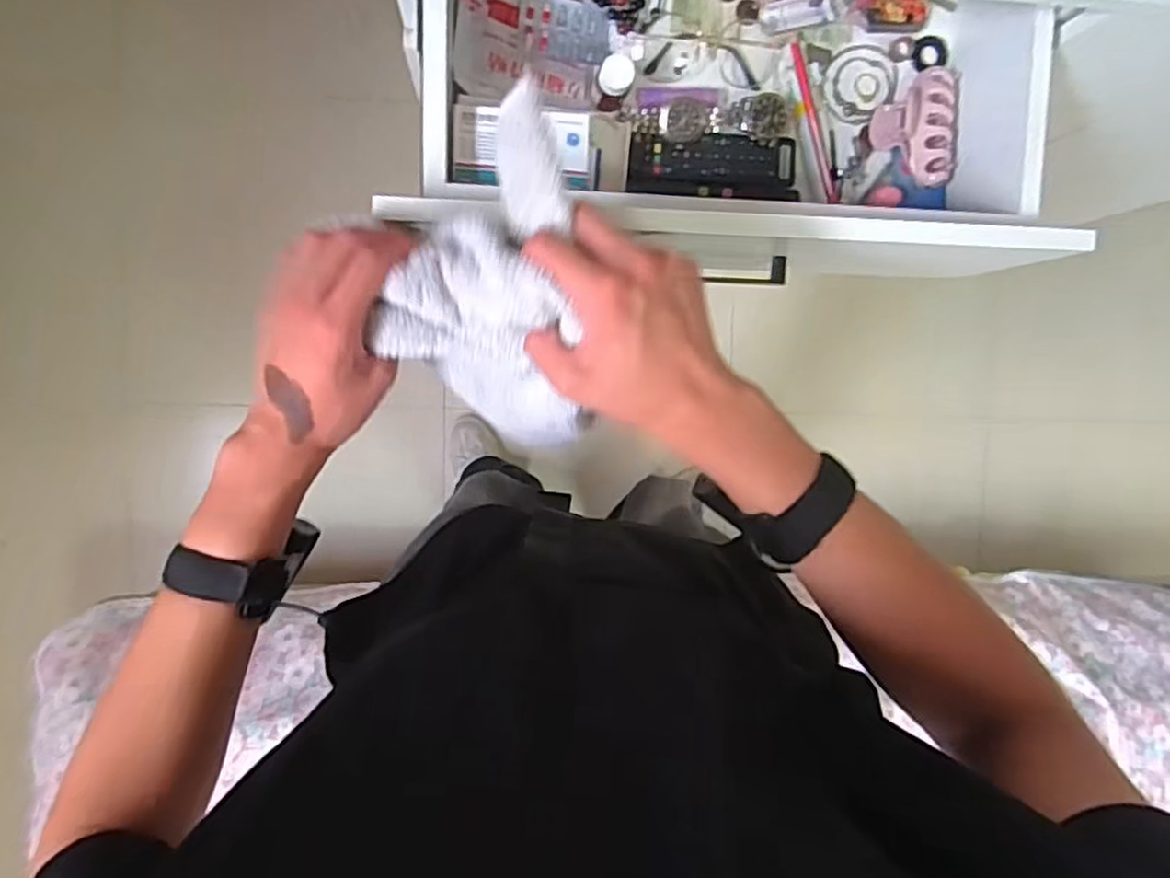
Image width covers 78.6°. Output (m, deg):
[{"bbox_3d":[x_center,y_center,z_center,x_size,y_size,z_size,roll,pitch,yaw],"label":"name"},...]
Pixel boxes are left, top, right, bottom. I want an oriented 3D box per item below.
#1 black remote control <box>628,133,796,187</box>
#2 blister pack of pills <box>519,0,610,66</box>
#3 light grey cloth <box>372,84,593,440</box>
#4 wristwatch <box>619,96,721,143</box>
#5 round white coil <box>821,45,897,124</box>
[{"bbox_3d":[0.117,-0.254,0.650,0.150,0.013,0.042,2,93,-8],"label":"black remote control"},{"bbox_3d":[-0.017,-0.360,0.627,0.081,0.004,0.049,4,94,-20],"label":"blister pack of pills"},{"bbox_3d":[-0.061,-0.078,0.419,0.108,0.134,0.178,-11,95,-7],"label":"light grey cloth"},{"bbox_3d":[0.079,-0.283,0.632,0.090,0.023,0.034,-4,94,-7],"label":"wristwatch"},{"bbox_3d":[0.257,-0.333,0.669,0.078,0.005,0.062,-36,97,-4],"label":"round white coil"}]

